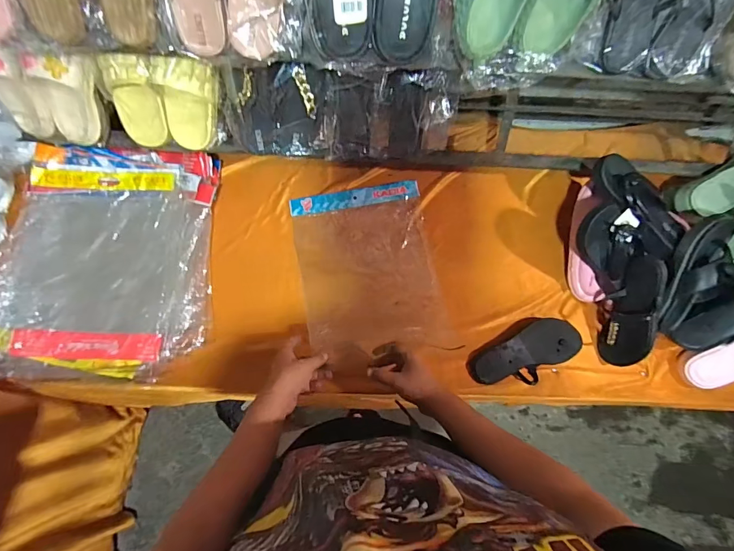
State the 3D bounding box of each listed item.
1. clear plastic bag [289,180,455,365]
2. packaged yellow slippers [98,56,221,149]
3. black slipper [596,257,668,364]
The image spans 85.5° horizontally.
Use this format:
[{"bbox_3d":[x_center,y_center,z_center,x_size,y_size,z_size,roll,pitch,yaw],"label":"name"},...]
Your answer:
[{"bbox_3d":[0.002,-0.017,0.856,0.286,0.025,0.369,-9,74,-5],"label":"clear plastic bag"},{"bbox_3d":[-0.373,-0.318,0.735,0.199,0.177,0.080,-2,44,-3],"label":"packaged yellow slippers"},{"bbox_3d":[0.516,0.073,0.781,0.065,0.089,0.226,3,113,-1],"label":"black slipper"}]

